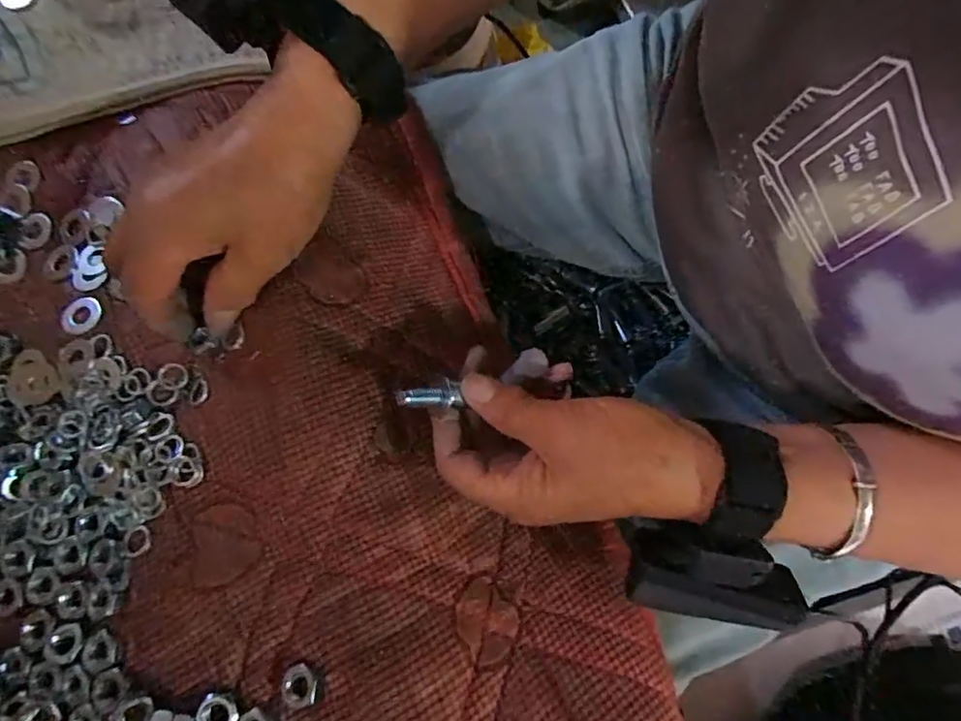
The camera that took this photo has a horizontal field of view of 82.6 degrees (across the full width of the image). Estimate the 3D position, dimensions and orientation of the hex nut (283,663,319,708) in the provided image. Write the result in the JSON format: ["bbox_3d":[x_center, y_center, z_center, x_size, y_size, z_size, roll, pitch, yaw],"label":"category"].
[{"bbox_3d":[-0.076,0.137,0.231,0.015,0.005,0.015,-14,76,1],"label":"hex nut"}]

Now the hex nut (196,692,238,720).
[{"bbox_3d":[-0.112,0.149,0.231,0.015,0.005,0.016,-30,76,-3],"label":"hex nut"}]

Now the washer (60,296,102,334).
[{"bbox_3d":[-0.211,-0.024,0.289,0.020,0.004,0.021,-1,76,4],"label":"washer"}]

